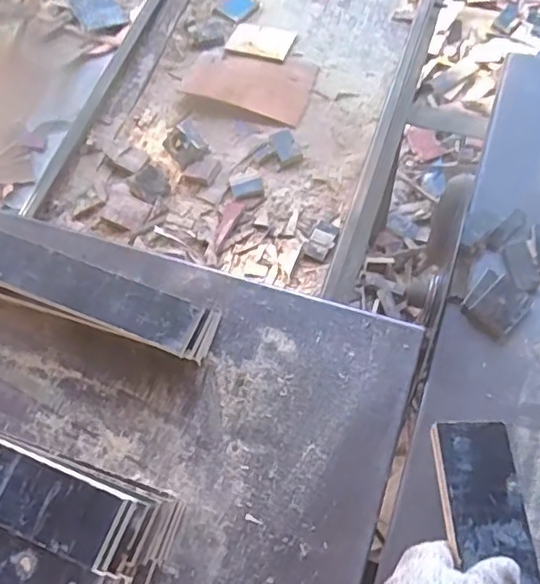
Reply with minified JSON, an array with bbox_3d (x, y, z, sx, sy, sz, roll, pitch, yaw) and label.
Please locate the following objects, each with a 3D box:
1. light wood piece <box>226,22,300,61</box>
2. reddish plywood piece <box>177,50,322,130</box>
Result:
[{"bbox_3d":[-0.015,-0.440,1.038,0.110,0.011,0.081,11,65,10],"label":"light wood piece"},{"bbox_3d":[-0.033,-0.362,1.009,0.215,0.027,0.130,16,65,11],"label":"reddish plywood piece"}]

